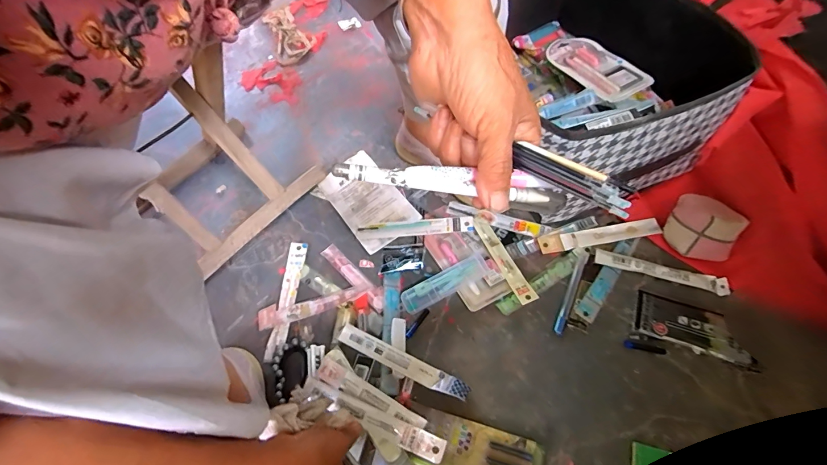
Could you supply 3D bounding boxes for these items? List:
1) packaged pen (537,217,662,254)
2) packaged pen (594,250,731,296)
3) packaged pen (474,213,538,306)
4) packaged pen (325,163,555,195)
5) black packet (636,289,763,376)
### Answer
[{"bbox_3d":[0.273,0.005,0.560,0.177,0.010,0.027,-10,56,-3],"label":"packaged pen"},{"bbox_3d":[0.338,0.051,0.520,0.169,0.009,0.022,13,58,12],"label":"packaged pen"},{"bbox_3d":[0.128,0.035,0.550,0.026,0.009,0.150,-20,58,-10],"label":"packaged pen"},{"bbox_3d":[0.019,-0.032,0.228,0.129,0.010,0.014,1,55,-14],"label":"packaged pen"},{"bbox_3d":[0.353,0.118,0.479,0.129,0.007,0.065,18,59,15],"label":"black packet"}]

